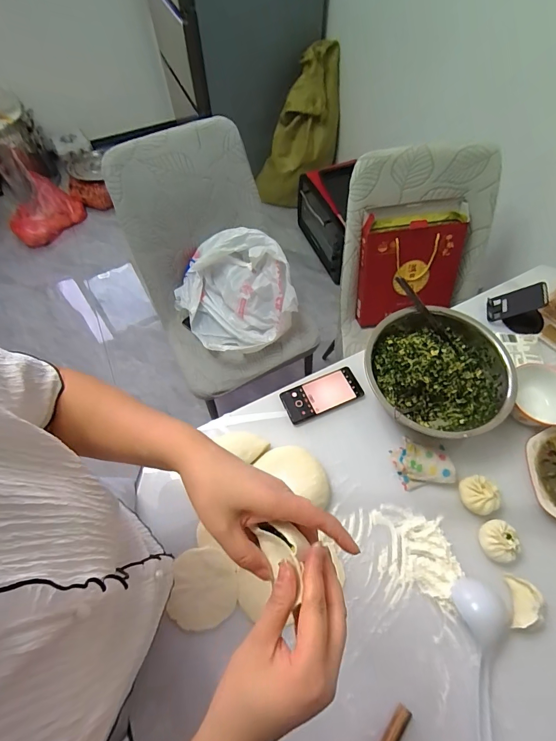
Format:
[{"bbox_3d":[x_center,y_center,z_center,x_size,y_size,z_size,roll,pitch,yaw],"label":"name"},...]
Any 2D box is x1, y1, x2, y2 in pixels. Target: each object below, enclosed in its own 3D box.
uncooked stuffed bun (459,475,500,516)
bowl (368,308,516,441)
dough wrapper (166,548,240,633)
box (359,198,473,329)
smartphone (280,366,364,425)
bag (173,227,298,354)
[{"bbox_3d":[0.349,0.217,0.638,0.064,0.032,0.061,0,63,0],"label":"uncooked stuffed bun"},{"bbox_3d":[0.297,0.008,0.704,0.251,0.102,0.255,0,63,0],"label":"bowl"},{"bbox_3d":[-0.120,0.352,0.597,0.104,0.004,0.111,4,57,-2],"label":"dough wrapper"},{"bbox_3d":[0.383,-0.293,1.053,0.297,0.338,0.053,-8,33,-3],"label":"box"},{"bbox_3d":[0.090,0.049,0.744,0.159,0.010,0.073,-21,65,-10],"label":"smartphone"},{"bbox_3d":[-0.125,-0.226,1.085,0.311,0.202,0.317,-26,66,-13],"label":"bag"}]

